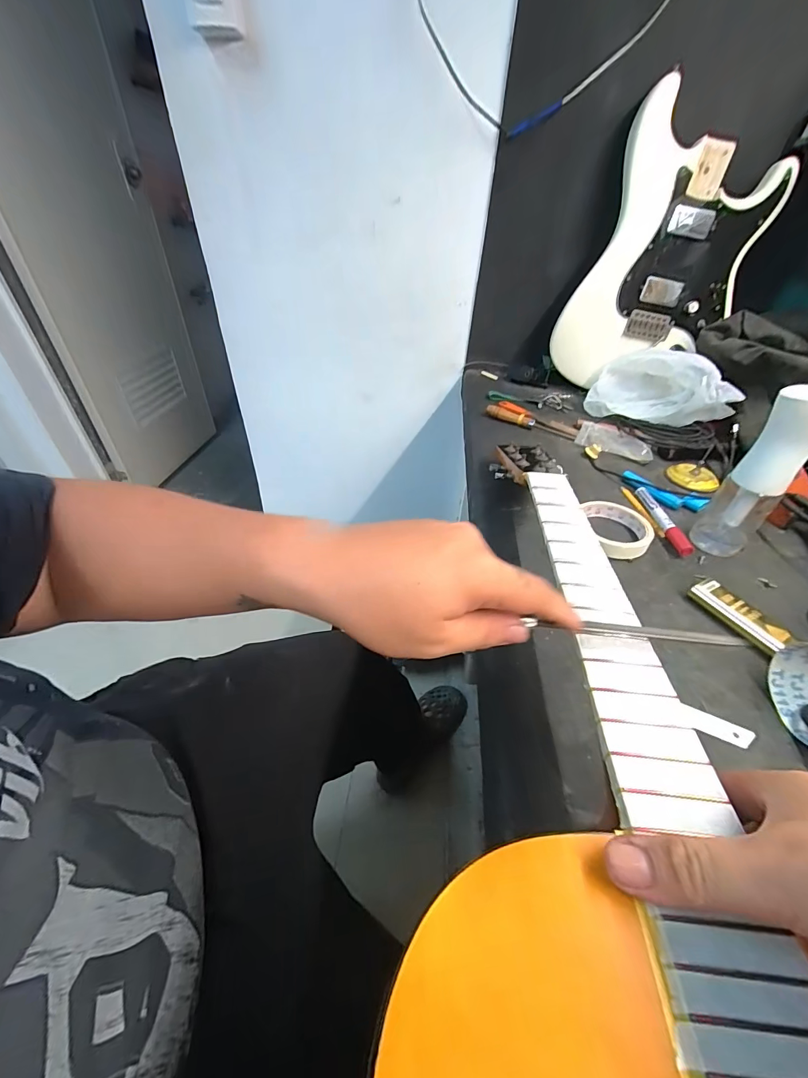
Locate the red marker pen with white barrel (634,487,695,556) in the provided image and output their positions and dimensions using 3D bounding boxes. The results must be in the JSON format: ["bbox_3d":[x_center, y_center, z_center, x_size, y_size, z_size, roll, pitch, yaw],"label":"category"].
[{"bbox_3d":[0.340,-0.029,0.518,0.018,0.017,0.130,4,40,1],"label":"red marker pen with white barrel"}]

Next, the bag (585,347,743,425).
[{"bbox_3d":[0.459,-0.266,0.703,0.227,0.111,0.059,27,45,26],"label":"bag"}]

